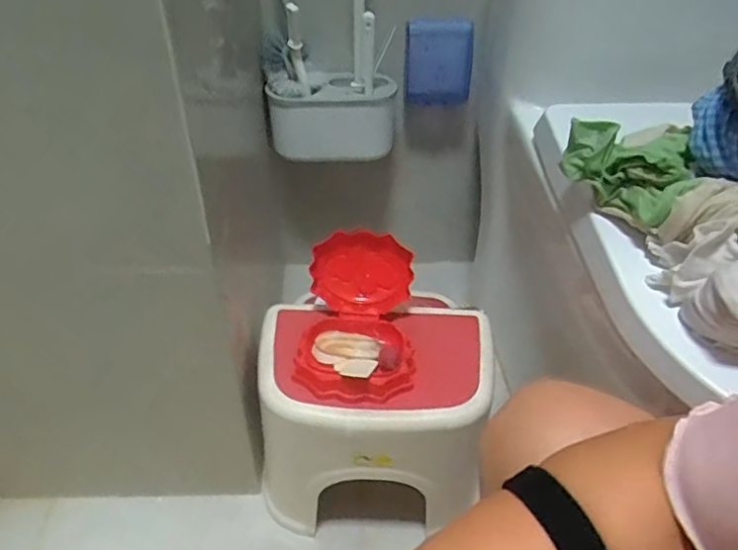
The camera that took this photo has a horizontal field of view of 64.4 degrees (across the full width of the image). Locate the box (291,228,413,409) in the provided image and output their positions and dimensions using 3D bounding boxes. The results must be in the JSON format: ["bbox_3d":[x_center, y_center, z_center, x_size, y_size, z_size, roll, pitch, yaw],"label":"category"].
[{"bbox_3d":[-0.015,0.045,0.664,0.132,0.089,0.176,2,41,0],"label":"box"}]

